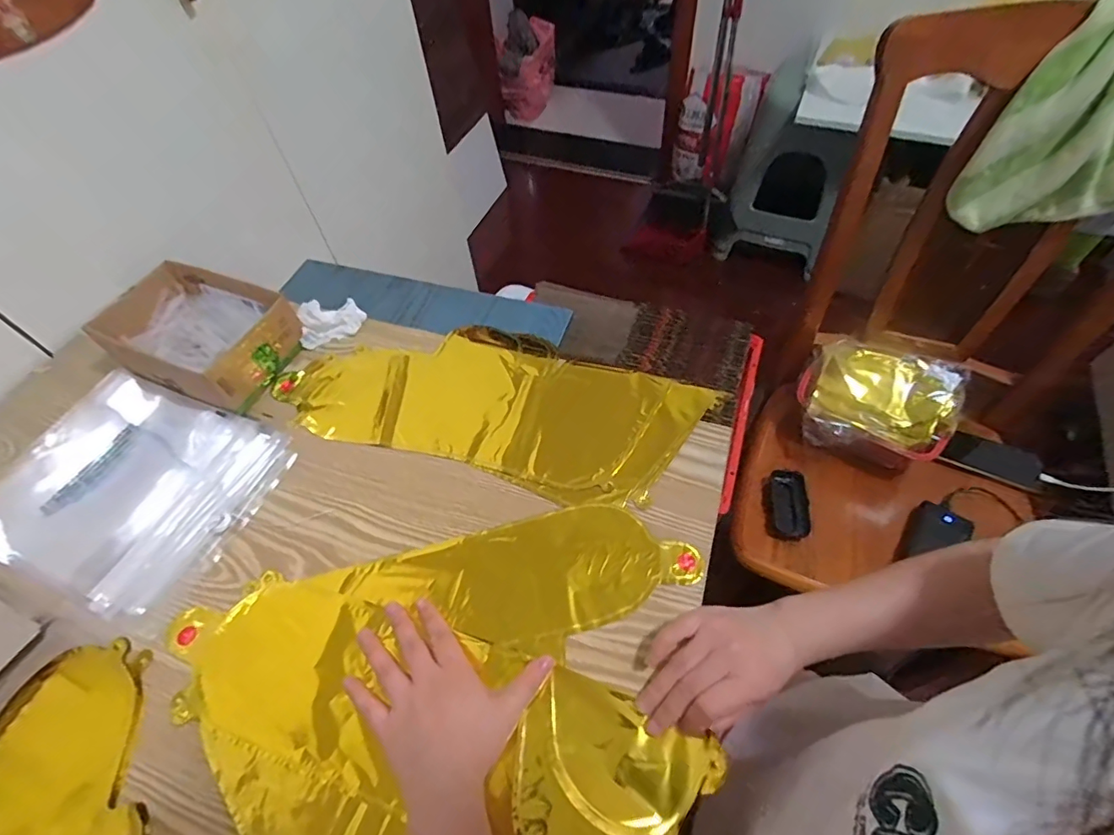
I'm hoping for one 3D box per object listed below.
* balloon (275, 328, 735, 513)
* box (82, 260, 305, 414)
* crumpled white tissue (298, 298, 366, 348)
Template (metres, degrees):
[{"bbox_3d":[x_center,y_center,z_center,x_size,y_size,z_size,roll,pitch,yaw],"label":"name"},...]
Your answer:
[{"bbox_3d":[-0.071,-0.025,0.561,0.430,0.023,0.186,14,54,13],"label":"balloon"},{"bbox_3d":[-0.398,-0.094,0.585,0.187,0.068,0.132,18,59,16],"label":"box"},{"bbox_3d":[-0.268,-0.122,0.622,0.069,0.031,0.063,-8,56,-2],"label":"crumpled white tissue"}]

